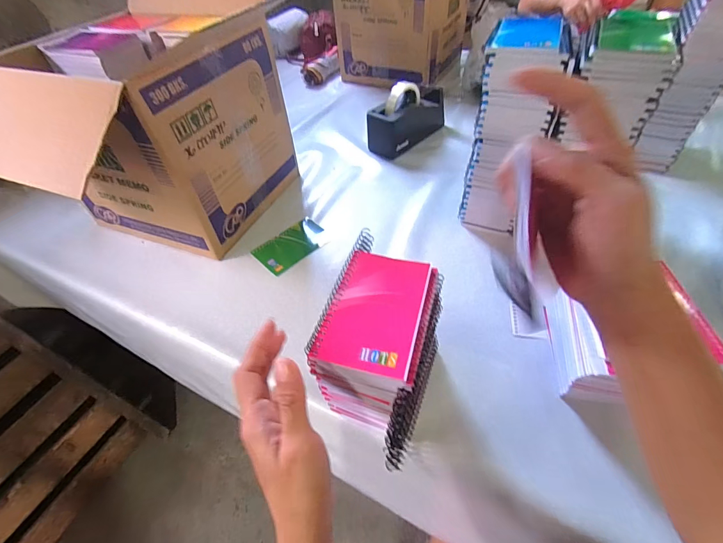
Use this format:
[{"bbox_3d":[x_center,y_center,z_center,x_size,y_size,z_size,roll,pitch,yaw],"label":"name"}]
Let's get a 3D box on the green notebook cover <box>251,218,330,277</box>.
[{"bbox_3d":[-0.122,-0.047,0.628,0.122,0.004,0.078,-36,59,-21],"label":"green notebook cover"}]

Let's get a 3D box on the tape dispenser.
[{"bbox_3d":[0.109,-0.356,0.803,0.208,0.113,0.077,-38,55,-25],"label":"tape dispenser"}]

